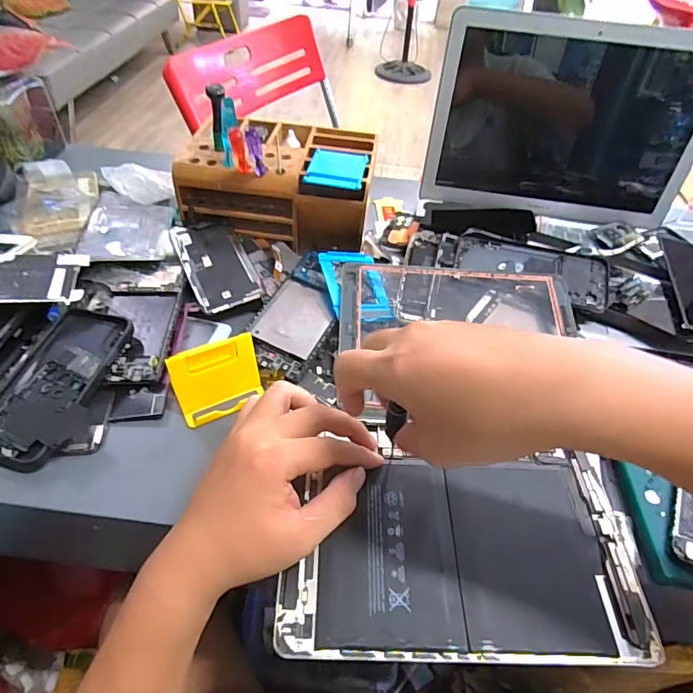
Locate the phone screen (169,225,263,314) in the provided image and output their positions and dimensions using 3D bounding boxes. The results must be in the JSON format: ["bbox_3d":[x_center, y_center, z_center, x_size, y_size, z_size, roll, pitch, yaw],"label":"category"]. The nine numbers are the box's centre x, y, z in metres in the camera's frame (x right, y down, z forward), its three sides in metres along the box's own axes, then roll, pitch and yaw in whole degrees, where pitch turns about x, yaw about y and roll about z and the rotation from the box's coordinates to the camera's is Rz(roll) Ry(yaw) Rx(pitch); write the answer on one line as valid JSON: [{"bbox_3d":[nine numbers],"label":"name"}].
[{"bbox_3d":[-0.138,-0.092,0.494,0.064,0.011,0.127,-19,52,-21],"label":"phone screen"}]

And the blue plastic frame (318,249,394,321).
[{"bbox_3d":[0.008,-0.065,0.492,0.065,0.010,0.083,-1,65,-31],"label":"blue plastic frame"}]

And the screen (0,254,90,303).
[{"bbox_3d":[-0.313,-0.061,0.419,0.135,0.007,0.062,-4,50,-18],"label":"screen"}]

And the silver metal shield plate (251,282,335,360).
[{"bbox_3d":[-0.047,-0.029,0.457,0.062,0.004,0.084,22,53,11],"label":"silver metal shield plate"}]

